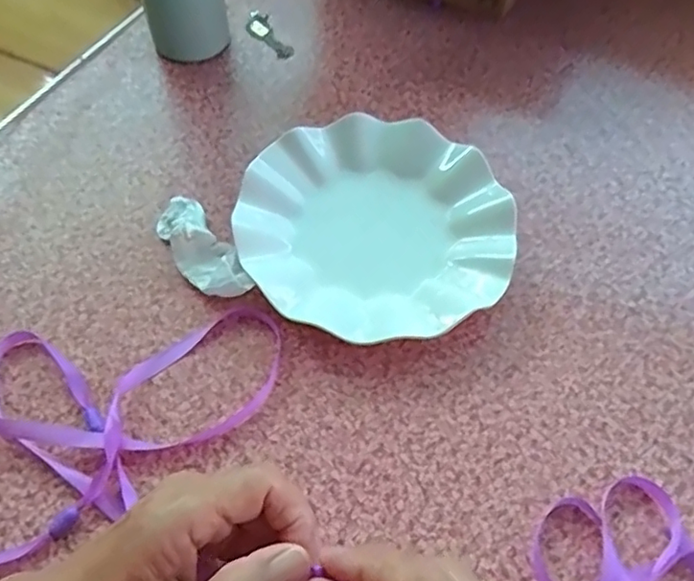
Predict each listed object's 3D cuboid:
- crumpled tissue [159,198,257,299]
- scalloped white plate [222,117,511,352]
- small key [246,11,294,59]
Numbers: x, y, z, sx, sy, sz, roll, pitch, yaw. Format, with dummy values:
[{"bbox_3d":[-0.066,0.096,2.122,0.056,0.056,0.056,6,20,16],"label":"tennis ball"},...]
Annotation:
[{"bbox_3d":[-0.099,-0.029,0.398,0.035,0.025,0.094,-27,63,-17],"label":"crumpled tissue"},{"bbox_3d":[0.019,-0.044,0.409,0.178,0.025,0.175,1,58,-2],"label":"scalloped white plate"},{"bbox_3d":[-0.072,-0.232,0.540,0.026,0.006,0.068,-26,63,-17],"label":"small key"}]

